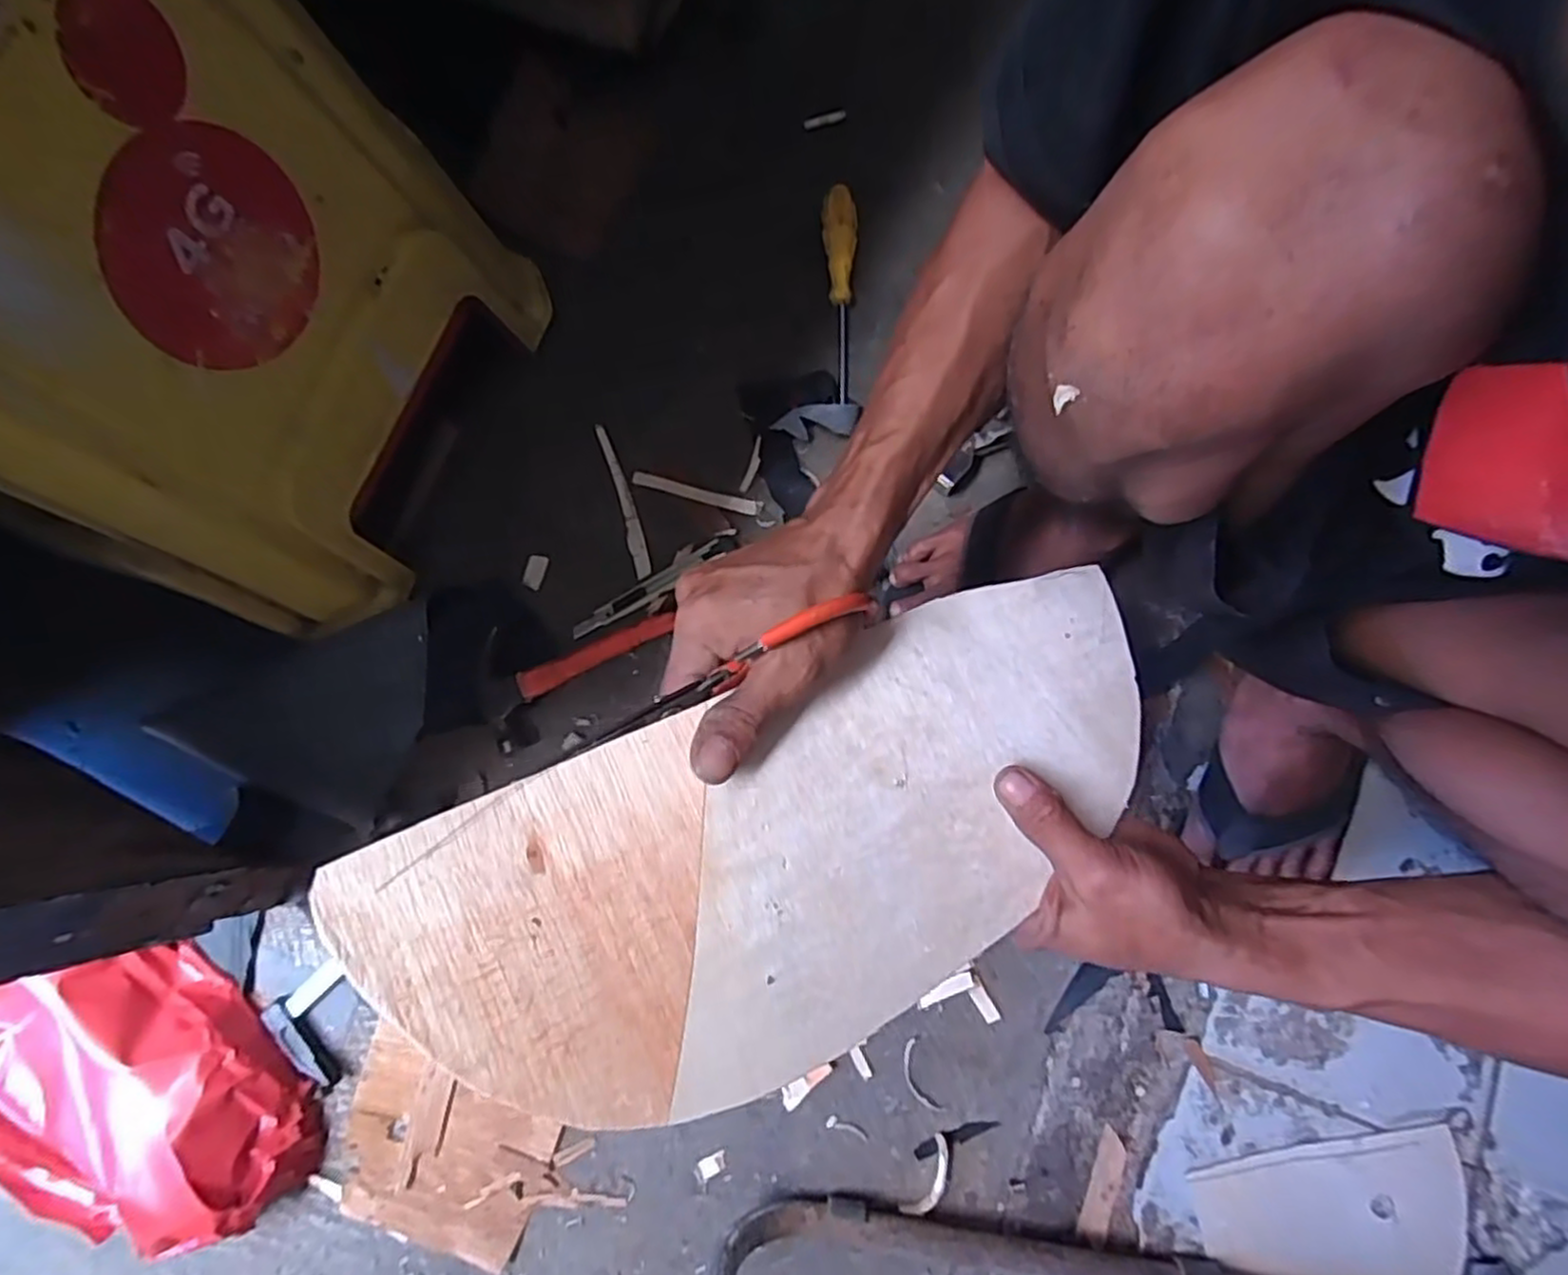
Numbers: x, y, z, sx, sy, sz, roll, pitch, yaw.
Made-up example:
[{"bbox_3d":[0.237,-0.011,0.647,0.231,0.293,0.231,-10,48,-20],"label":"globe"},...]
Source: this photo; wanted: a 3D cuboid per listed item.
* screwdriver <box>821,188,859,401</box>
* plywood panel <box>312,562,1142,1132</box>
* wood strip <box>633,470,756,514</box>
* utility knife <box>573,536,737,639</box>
[{"bbox_3d":[0.049,-0.307,0.659,0.030,0.037,0.199,1,79,1],"label":"screwdriver"},{"bbox_3d":[0.037,0.080,0.339,0.403,0.006,0.148,-19,78,-29],"label":"plywood panel"},{"bbox_3d":[-0.078,-0.126,0.639,0.109,0.005,0.013,14,79,3],"label":"wood strip"},{"bbox_3d":[-0.109,-0.043,0.618,0.151,0.012,0.019,-31,80,-5],"label":"utility knife"}]

